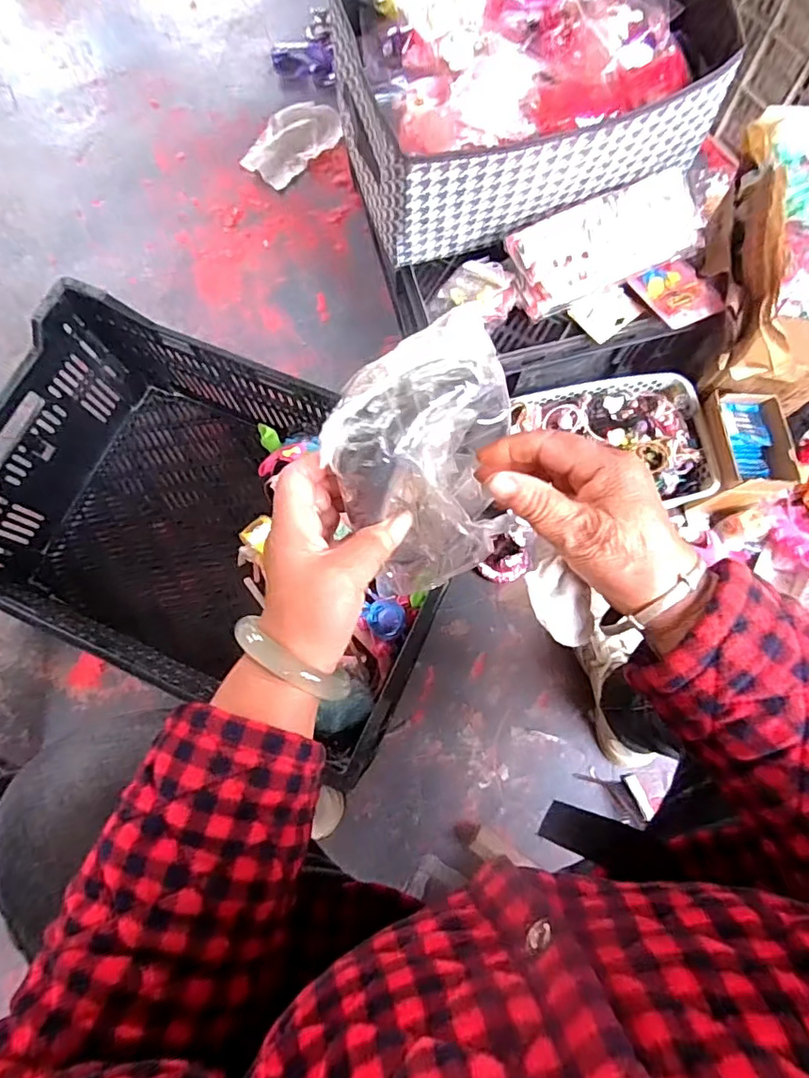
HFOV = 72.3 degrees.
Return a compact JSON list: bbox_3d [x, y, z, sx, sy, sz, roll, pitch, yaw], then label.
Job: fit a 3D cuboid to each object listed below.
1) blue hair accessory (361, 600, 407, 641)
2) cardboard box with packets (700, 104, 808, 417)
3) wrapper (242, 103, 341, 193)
[{"bbox_3d":[-0.021,0.095,0.663,0.045,0.013,0.047,-25,76,-5],"label":"blue hair accessory"},{"bbox_3d":[0.503,-0.366,0.706,0.171,0.184,0.328,12,76,4],"label":"cardboard box with packets"},{"bbox_3d":[-0.214,-0.758,1.050,0.126,0.017,0.195,41,80,11],"label":"wrapper"}]

